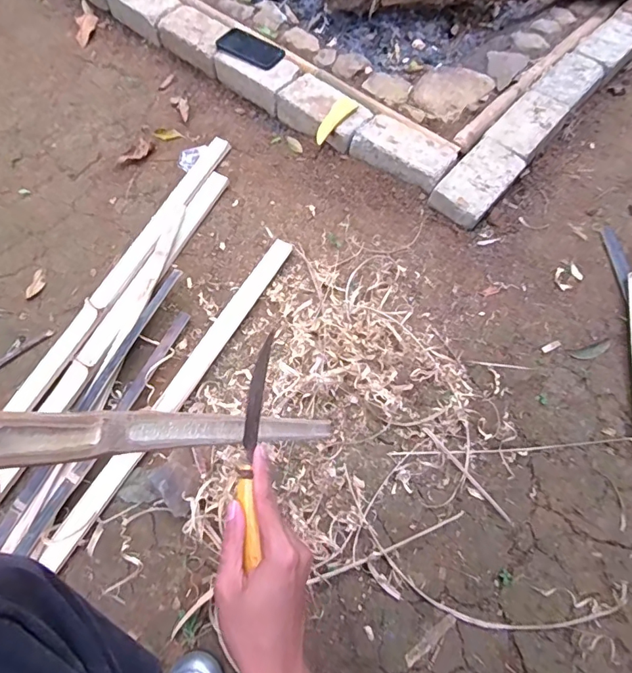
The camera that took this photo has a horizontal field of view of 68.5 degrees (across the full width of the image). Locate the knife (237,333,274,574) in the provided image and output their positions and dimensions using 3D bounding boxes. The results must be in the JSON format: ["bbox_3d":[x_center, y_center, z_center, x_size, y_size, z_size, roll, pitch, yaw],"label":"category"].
[{"bbox_3d":[-0.053,0.091,0.395,0.024,0.031,0.179,4,89,2],"label":"knife"}]

